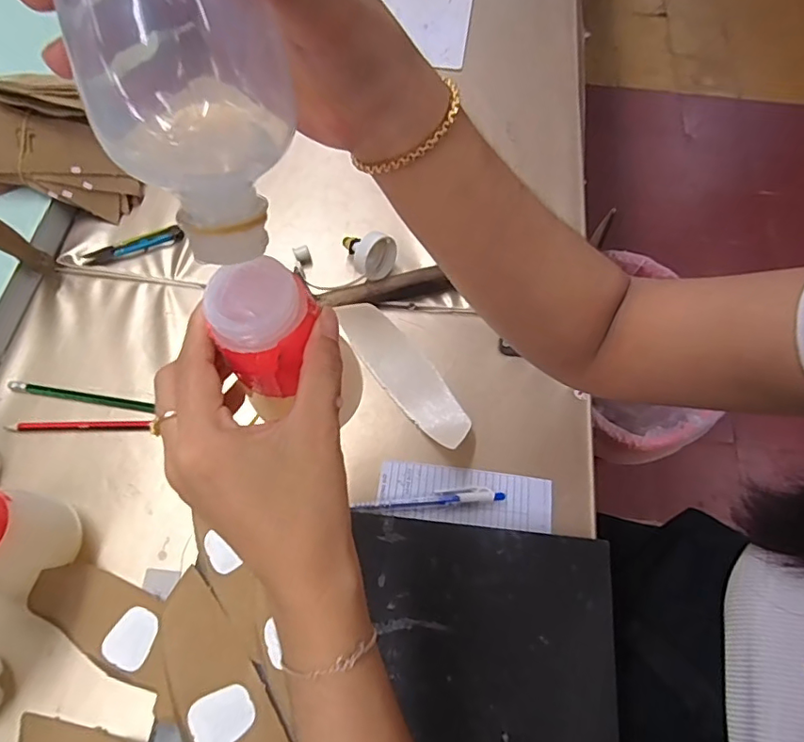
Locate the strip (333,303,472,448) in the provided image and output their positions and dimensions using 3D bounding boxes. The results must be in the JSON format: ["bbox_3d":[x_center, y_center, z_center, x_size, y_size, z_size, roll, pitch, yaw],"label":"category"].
[{"bbox_3d":[0.001,-0.006,0.481,0.049,0.021,0.170,-35,70,-17],"label":"strip"}]

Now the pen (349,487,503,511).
[{"bbox_3d":[0.022,0.103,0.436,0.120,0.006,0.013,-3,65,-3],"label":"pen"}]

